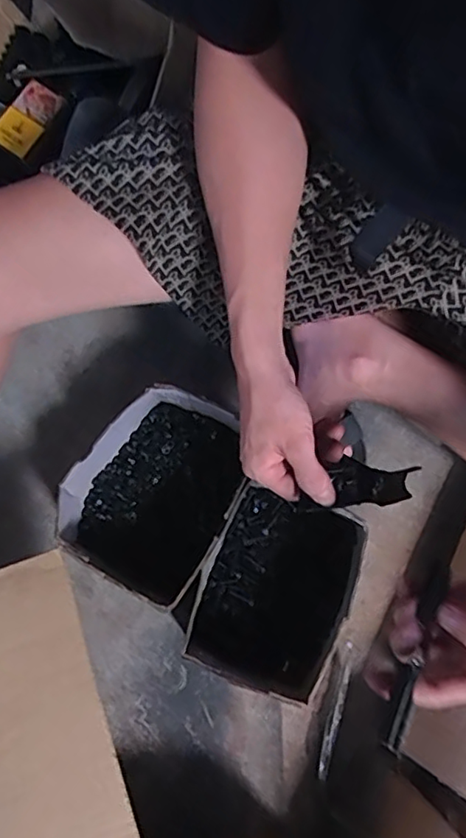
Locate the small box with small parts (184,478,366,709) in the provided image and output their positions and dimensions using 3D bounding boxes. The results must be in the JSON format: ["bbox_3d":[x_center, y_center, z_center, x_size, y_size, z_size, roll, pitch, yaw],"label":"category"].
[{"bbox_3d":[0.048,0.180,0.621,0.158,0.085,0.197,20,78,6],"label":"small box with small parts"}]

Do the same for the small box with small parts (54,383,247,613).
[{"bbox_3d":[-0.079,0.078,0.639,0.159,0.101,0.200,28,79,8],"label":"small box with small parts"}]

